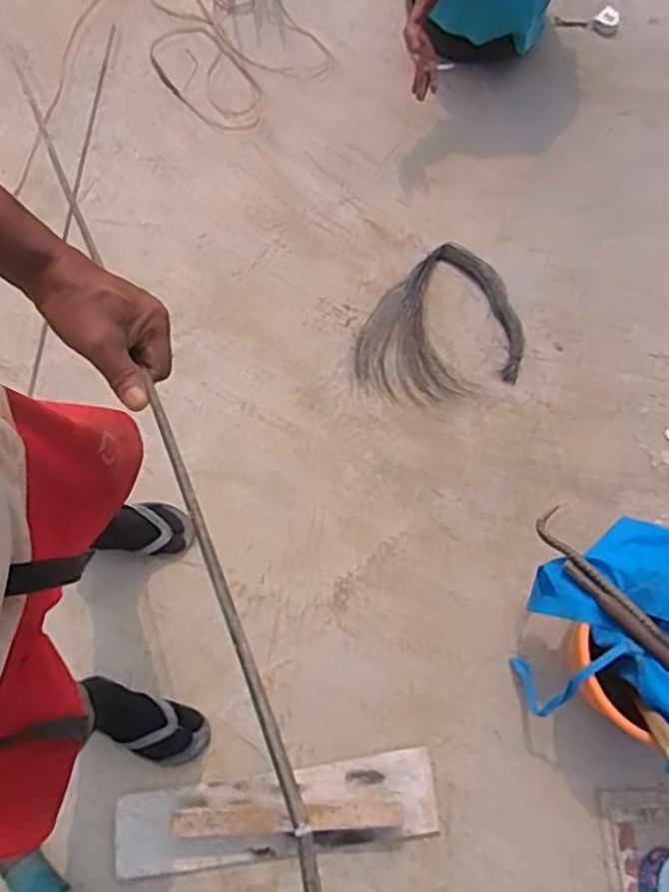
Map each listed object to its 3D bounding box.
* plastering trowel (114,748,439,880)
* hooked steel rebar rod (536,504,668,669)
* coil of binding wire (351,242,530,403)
[{"bbox_3d":[-0.102,0.657,1.193,0.574,0.076,0.145,-7,65,-4],"label":"plastering trowel"},{"bbox_3d":[0.570,0.352,1.118,0.068,0.033,0.618,-35,72,-16],"label":"hooked steel rebar rod"},{"bbox_3d":[0.283,-0.300,1.661,0.375,0.045,0.488,21,66,9],"label":"coil of binding wire"}]

